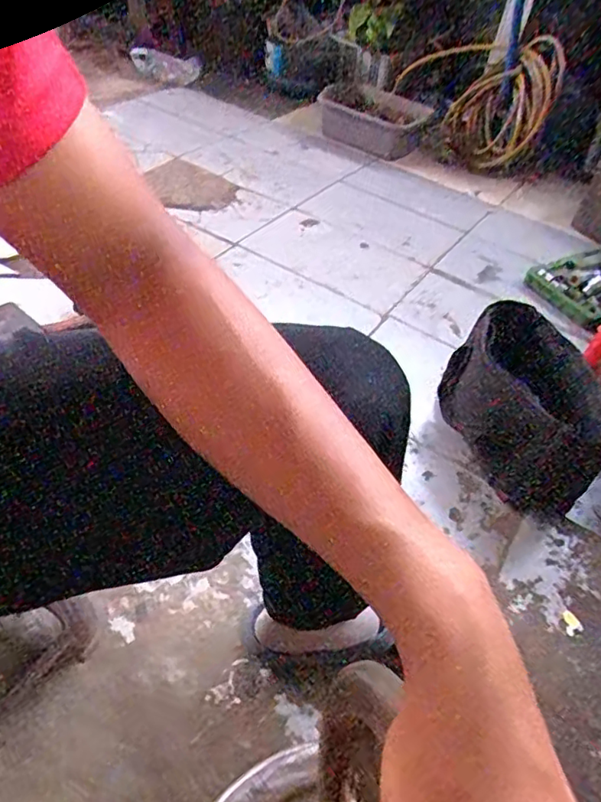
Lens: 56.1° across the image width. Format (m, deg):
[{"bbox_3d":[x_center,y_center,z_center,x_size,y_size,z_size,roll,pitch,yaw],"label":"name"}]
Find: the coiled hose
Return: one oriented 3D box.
[{"bbox_3d":[0.598,-0.875,1.688,0.108,0.384,0.266,-12,82,-26],"label":"coiled hose"}]

